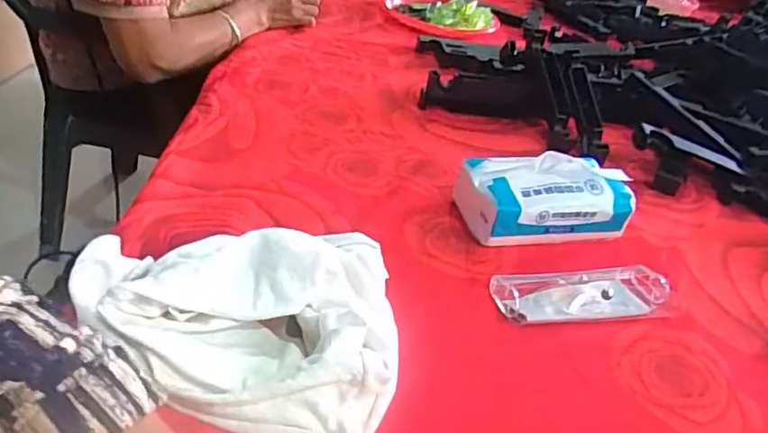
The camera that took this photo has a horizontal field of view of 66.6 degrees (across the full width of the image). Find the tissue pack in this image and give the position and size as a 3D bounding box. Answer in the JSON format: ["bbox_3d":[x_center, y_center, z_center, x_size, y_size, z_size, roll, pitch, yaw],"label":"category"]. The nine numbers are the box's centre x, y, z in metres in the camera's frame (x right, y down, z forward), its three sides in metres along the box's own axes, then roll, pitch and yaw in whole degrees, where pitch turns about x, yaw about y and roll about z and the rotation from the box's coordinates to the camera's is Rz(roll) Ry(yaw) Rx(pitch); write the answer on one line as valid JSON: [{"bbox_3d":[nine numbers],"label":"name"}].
[{"bbox_3d":[0.159,-0.029,0.593,0.168,0.075,0.096,-2,35,-18],"label":"tissue pack"}]

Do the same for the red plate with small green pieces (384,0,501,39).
[{"bbox_3d":[0.111,-0.403,1.160,0.196,0.025,0.270,-18,43,-31],"label":"red plate with small green pieces"}]

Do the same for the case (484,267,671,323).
[{"bbox_3d":[0.174,0.068,0.511,0.159,0.017,0.053,-1,37,-13],"label":"case"}]

